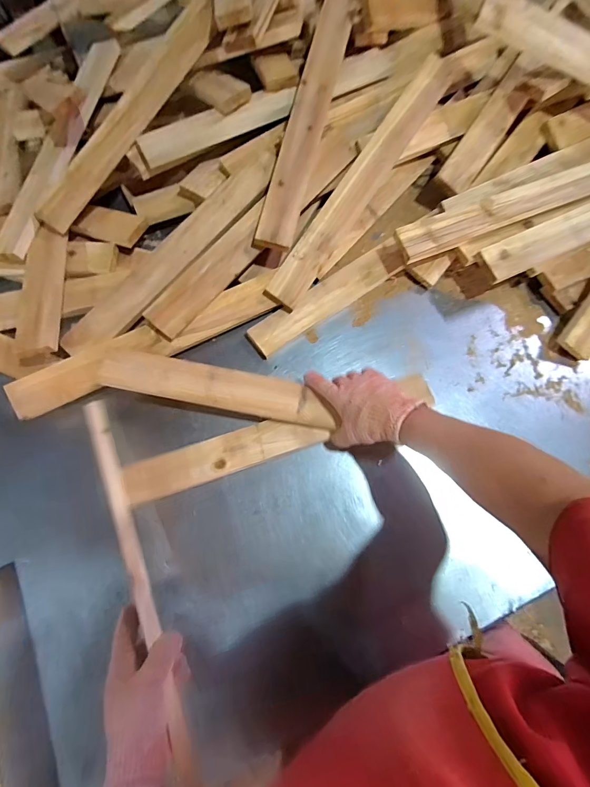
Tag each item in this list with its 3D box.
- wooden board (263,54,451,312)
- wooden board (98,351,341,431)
[{"bbox_3d":[0.119,-0.377,0.660,0.063,0.022,0.531,35,85,-15],"label":"wooden board"},{"bbox_3d":[-0.118,-0.009,0.581,0.356,0.021,0.058,12,71,-1],"label":"wooden board"}]

